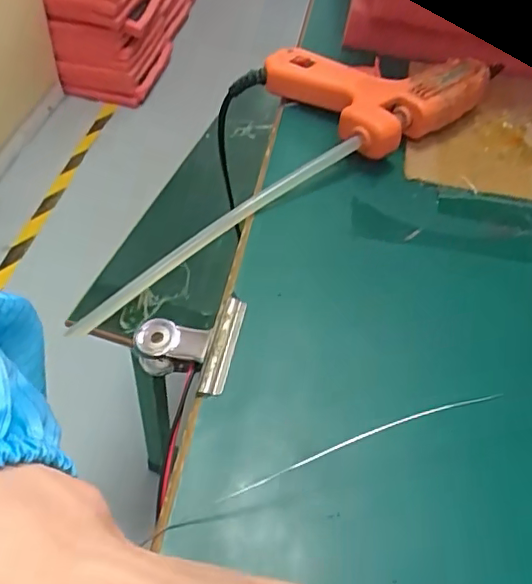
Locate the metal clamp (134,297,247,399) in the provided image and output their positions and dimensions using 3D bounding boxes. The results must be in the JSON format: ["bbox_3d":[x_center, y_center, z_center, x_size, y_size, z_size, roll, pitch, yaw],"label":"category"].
[{"bbox_3d":[-0.036,0.026,0.265,0.044,0.021,0.050,11,49,4],"label":"metal clamp"}]

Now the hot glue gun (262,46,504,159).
[{"bbox_3d":[0.065,-0.136,0.386,0.110,0.034,0.119,-32,58,-28],"label":"hot glue gun"}]

